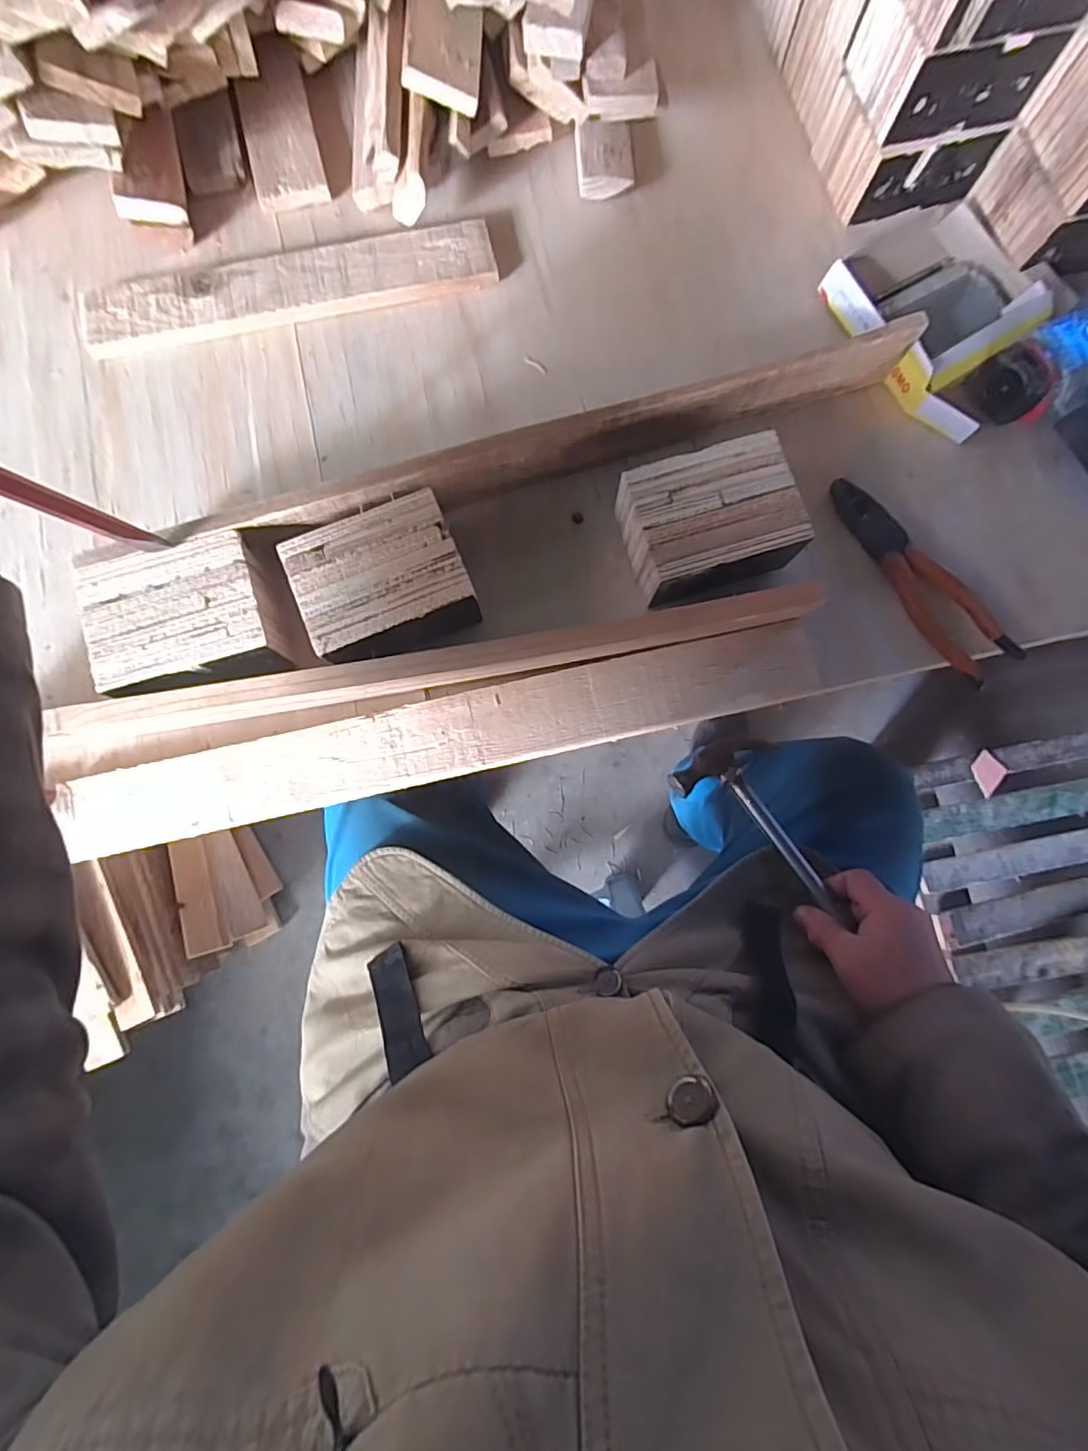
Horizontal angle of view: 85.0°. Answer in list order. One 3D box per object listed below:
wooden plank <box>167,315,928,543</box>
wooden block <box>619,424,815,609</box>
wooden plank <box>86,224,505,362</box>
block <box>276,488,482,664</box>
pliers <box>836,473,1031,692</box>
[{"bbox_3d":[0.019,-0.220,0.472,0.572,0.068,0.017,-18,81,-4],"label":"wooden plank"},{"bbox_3d":[0.127,-0.152,0.463,0.122,0.061,0.104,-19,81,-4],"label":"wooden block"},{"bbox_3d":[-0.223,-0.388,0.525,0.355,0.016,0.062,-12,81,-3],"label":"wooden plank"},{"bbox_3d":[-0.119,-0.104,0.454,0.117,0.065,0.102,-22,82,-5],"label":"block"},{"bbox_3d":[0.302,-0.121,0.485,0.047,0.018,0.195,-35,83,-7],"label":"pliers"}]

